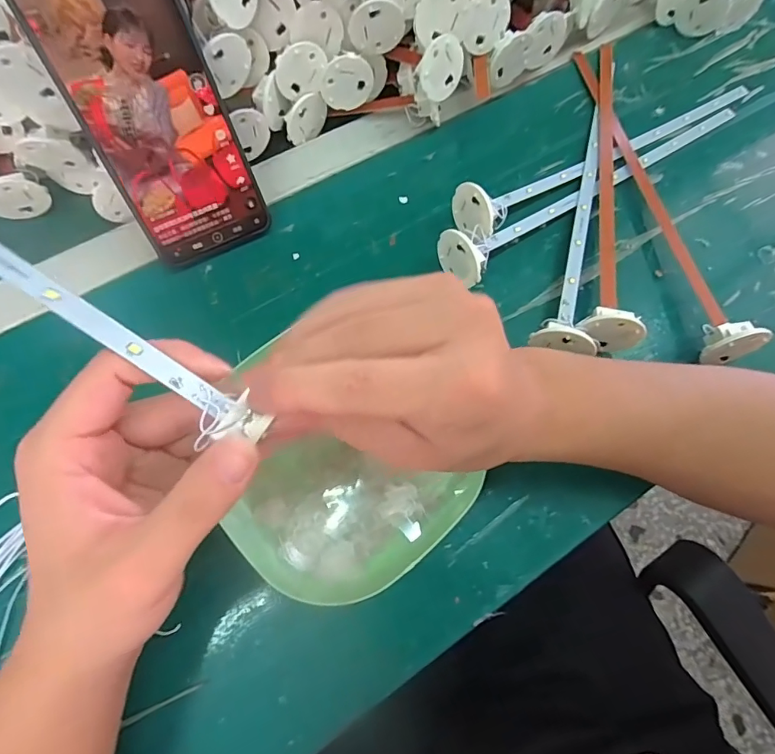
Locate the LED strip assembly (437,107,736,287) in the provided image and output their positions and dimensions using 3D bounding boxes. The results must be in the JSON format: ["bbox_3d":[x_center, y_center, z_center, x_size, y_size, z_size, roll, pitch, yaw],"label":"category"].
[{"bbox_3d":[0.160,-0.150,0.333,0.282,0.036,0.037,-33,76,-12],"label":"LED strip assembly"}]

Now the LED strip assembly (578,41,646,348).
[{"bbox_3d":[0.155,-0.150,0.335,0.033,0.032,0.277,8,71,0],"label":"LED strip assembly"}]

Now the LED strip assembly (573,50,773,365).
[{"bbox_3d":[0.184,-0.144,0.336,0.032,0.034,0.286,-11,72,-6],"label":"LED strip assembly"}]

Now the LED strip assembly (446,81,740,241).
[{"bbox_3d":[0.179,-0.171,0.345,0.282,0.037,0.037,-26,74,-10],"label":"LED strip assembly"}]

